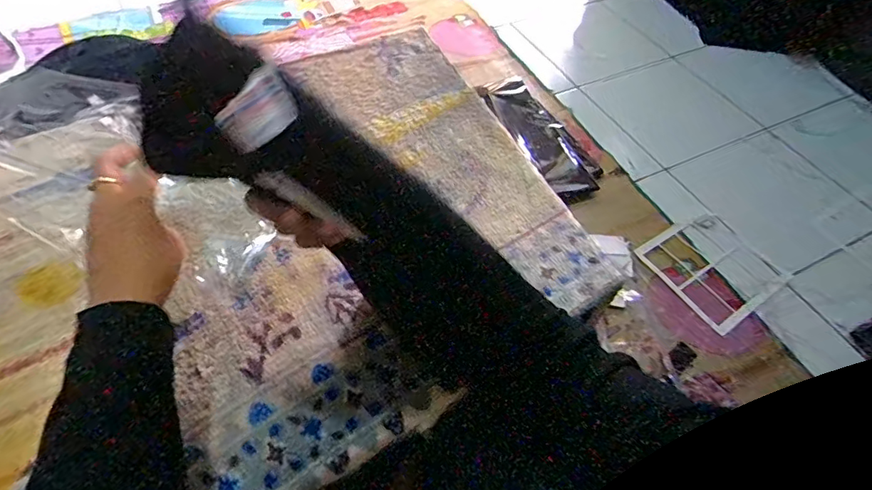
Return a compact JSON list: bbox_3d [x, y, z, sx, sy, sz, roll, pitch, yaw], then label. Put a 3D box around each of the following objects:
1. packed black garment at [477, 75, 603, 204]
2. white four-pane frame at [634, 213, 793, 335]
[{"bbox_3d":[0.227,-0.240,1.086,0.147,0.062,0.340,-30,76,-23],"label":"packed black garment"},{"bbox_3d":[0.500,0.036,0.902,0.206,0.017,0.205,-26,59,-20],"label":"white four-pane frame"}]

